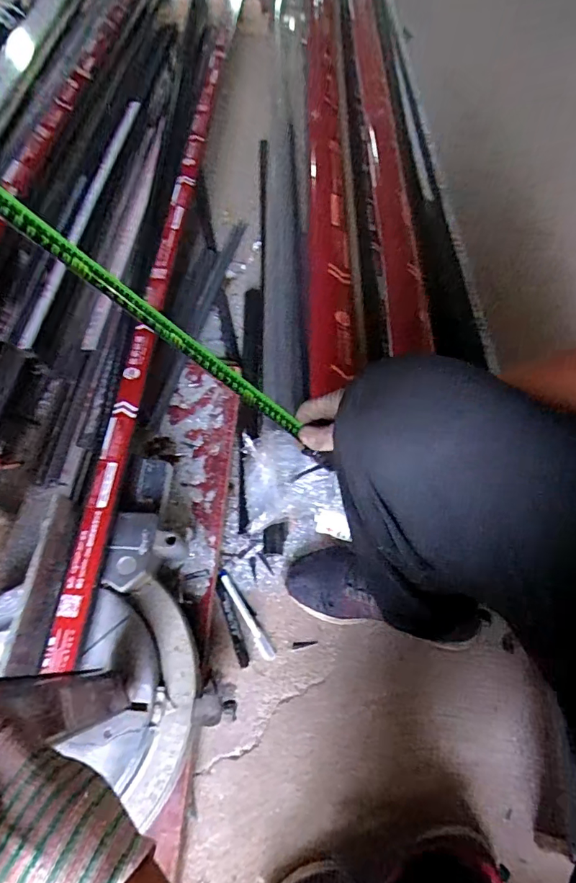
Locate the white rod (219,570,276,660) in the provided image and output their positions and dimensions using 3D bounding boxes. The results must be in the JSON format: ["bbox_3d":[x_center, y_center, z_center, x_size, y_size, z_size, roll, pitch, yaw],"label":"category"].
[{"bbox_3d":[-0.064,0.256,0.707,0.017,0.010,0.147,-30,66,-16],"label":"white rod"}]

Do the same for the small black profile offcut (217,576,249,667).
[{"bbox_3d":[-0.083,0.264,0.696,0.015,0.010,0.126,-17,63,-10],"label":"small black profile offcut"}]

